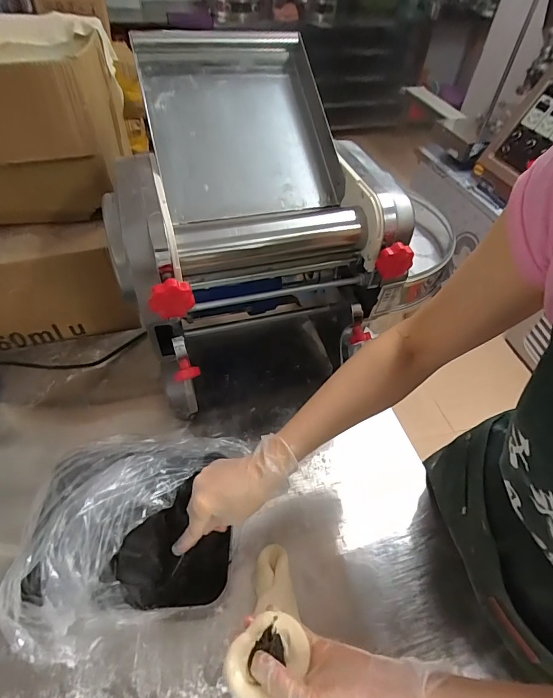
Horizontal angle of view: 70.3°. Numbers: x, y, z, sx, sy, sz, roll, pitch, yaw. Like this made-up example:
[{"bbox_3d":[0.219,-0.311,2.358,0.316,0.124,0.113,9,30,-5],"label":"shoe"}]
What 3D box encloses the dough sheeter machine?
[{"bbox_3d":[-0.053,-0.152,0.631,0.359,0.450,0.399,-15,53,-17],"label":"dough sheeter machine"}]

